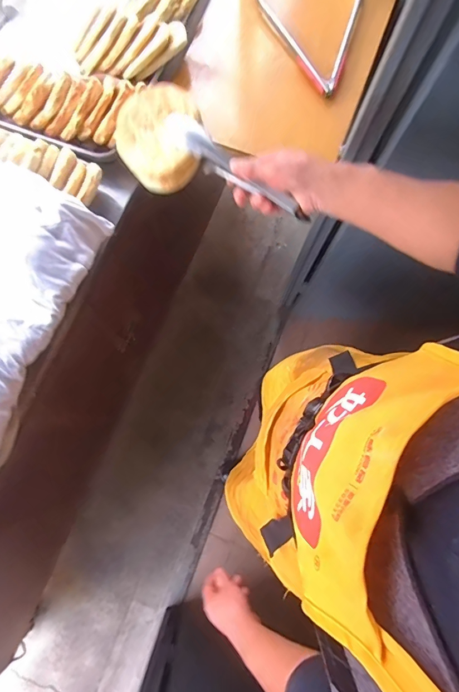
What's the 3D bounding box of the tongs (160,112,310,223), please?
[{"bbox_3d":[0.007,-0.242,0.560,0.243,0.063,0.034,38,80,7],"label":"tongs"}]

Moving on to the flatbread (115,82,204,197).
[{"bbox_3d":[-0.103,-0.302,0.578,0.131,0.026,0.136,3,99,18],"label":"flatbread"}]

